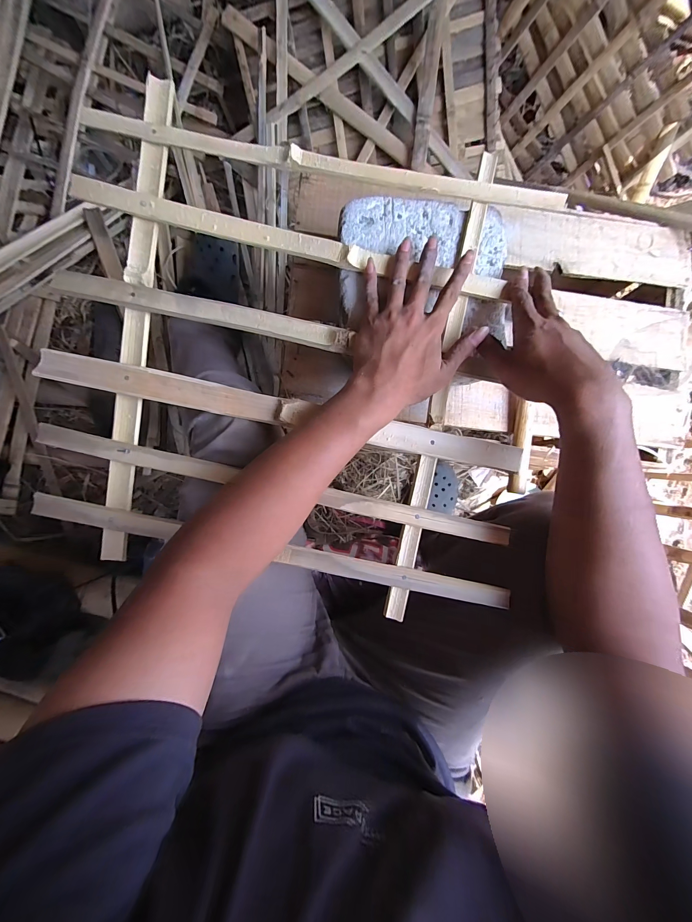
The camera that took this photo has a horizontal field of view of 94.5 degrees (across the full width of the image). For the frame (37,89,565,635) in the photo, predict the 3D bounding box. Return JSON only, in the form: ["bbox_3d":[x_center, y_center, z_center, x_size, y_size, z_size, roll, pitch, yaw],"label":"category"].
[{"bbox_3d":[-0.054,-0.108,0.349,0.502,0.043,0.477,8,88,-4],"label":"frame"}]

